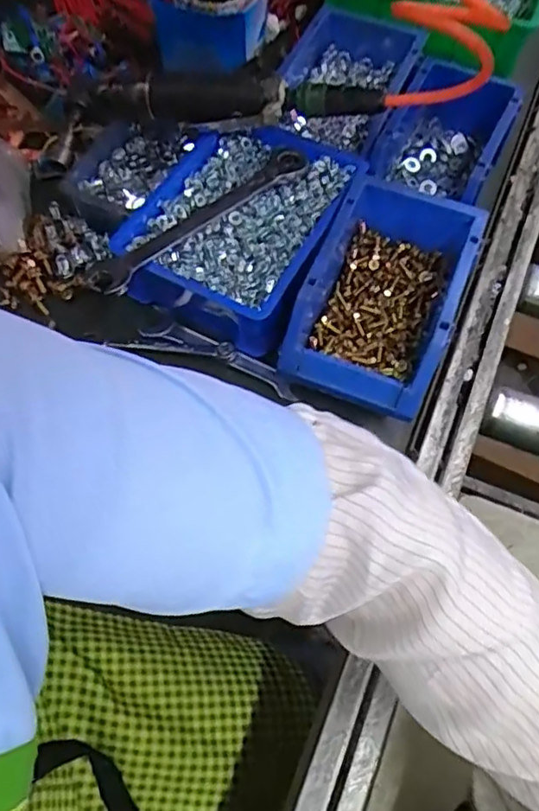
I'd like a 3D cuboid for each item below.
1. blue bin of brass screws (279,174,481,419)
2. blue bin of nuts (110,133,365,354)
[{"bbox_3d":[0.093,-0.083,0.497,0.114,0.091,0.182,23,65,10],"label":"blue bin of brass screws"},{"bbox_3d":[-0.022,-0.152,0.529,0.147,0.068,0.203,25,65,11],"label":"blue bin of nuts"}]

